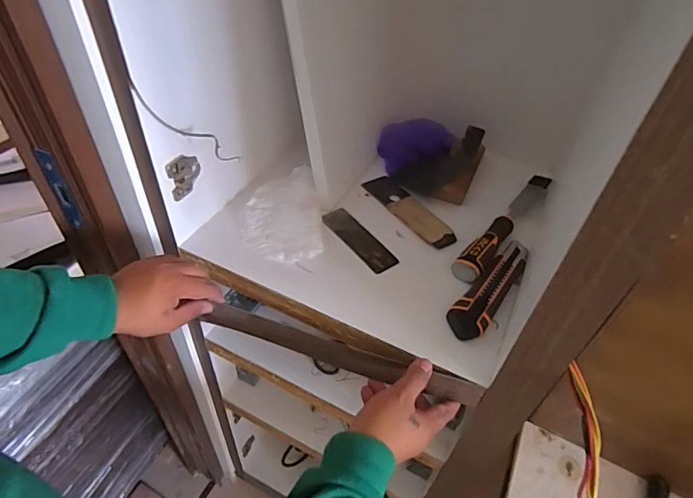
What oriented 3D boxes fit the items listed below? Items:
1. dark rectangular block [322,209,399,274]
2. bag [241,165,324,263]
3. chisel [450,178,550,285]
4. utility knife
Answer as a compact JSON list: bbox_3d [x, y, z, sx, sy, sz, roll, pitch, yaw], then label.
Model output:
[{"bbox_3d":[0.016,-0.014,0.623,0.045,0.007,0.133,-24,52,-26],"label":"dark rectangular block"},{"bbox_3d":[-0.093,-0.051,0.625,0.105,0.030,0.166,-4,46,-9],"label":"bag"},{"bbox_3d":[0.232,-0.040,0.646,0.035,0.025,0.269,31,51,24],"label":"chisel"},{"bbox_3d":[0.193,0.044,0.567,0.044,0.016,0.189,33,51,25],"label":"utility knife"}]

